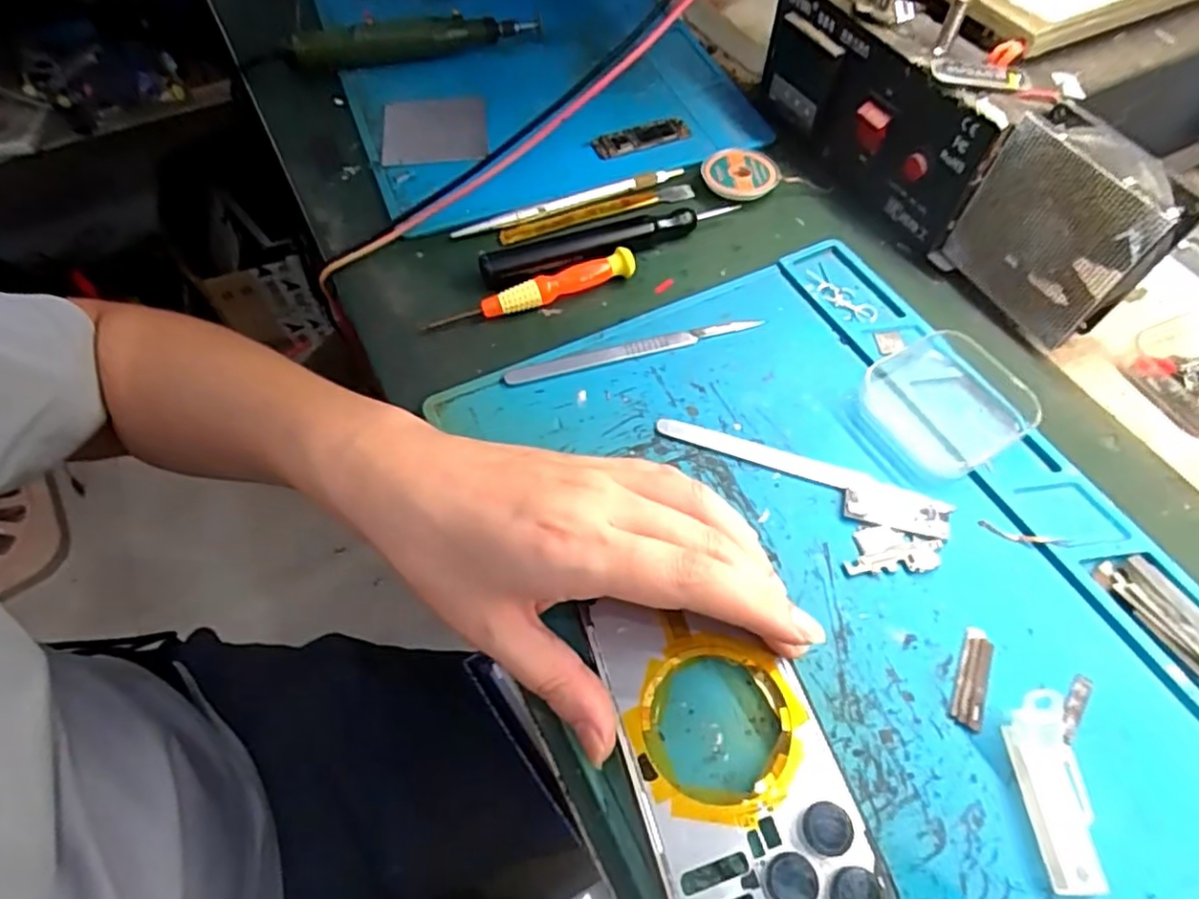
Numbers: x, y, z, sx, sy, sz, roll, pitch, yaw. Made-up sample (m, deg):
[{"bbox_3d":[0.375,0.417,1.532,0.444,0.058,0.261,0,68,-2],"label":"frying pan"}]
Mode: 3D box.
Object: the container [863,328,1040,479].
[{"bbox_3d":[0.160,-0.022,0.307,0.060,0.017,0.062,-26,61,-14],"label":"container"}]

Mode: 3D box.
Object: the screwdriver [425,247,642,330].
[{"bbox_3d":[-0.035,-0.083,0.350,0.113,0.015,0.013,-16,59,-9],"label":"screwdriver"}]

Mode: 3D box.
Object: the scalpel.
[{"bbox_3d":[0.017,-0.050,0.333,0.130,0.004,0.010,-14,59,-7],"label":"scalpel"}]

